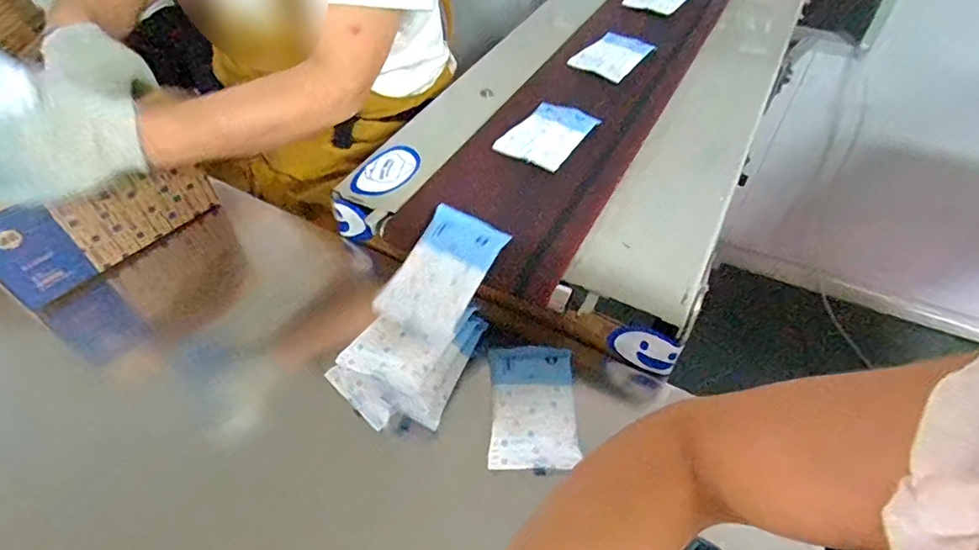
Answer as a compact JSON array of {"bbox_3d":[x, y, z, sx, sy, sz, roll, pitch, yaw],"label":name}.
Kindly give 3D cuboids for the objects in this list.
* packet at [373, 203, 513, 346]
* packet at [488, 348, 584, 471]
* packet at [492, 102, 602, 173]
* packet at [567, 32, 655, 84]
[{"bbox_3d":[-0.047,-0.005,0.534,0.083,0.009,0.134,26,73,19],"label":"packet"},{"bbox_3d":[0.043,0.127,0.520,0.081,0.010,0.125,0,49,2],"label":"packet"},{"bbox_3d":[0.076,-0.183,0.670,0.081,0.016,0.126,25,55,22],"label":"packet"},{"bbox_3d":[0.183,-0.335,0.801,0.085,0.018,0.120,34,61,24],"label":"packet"}]

